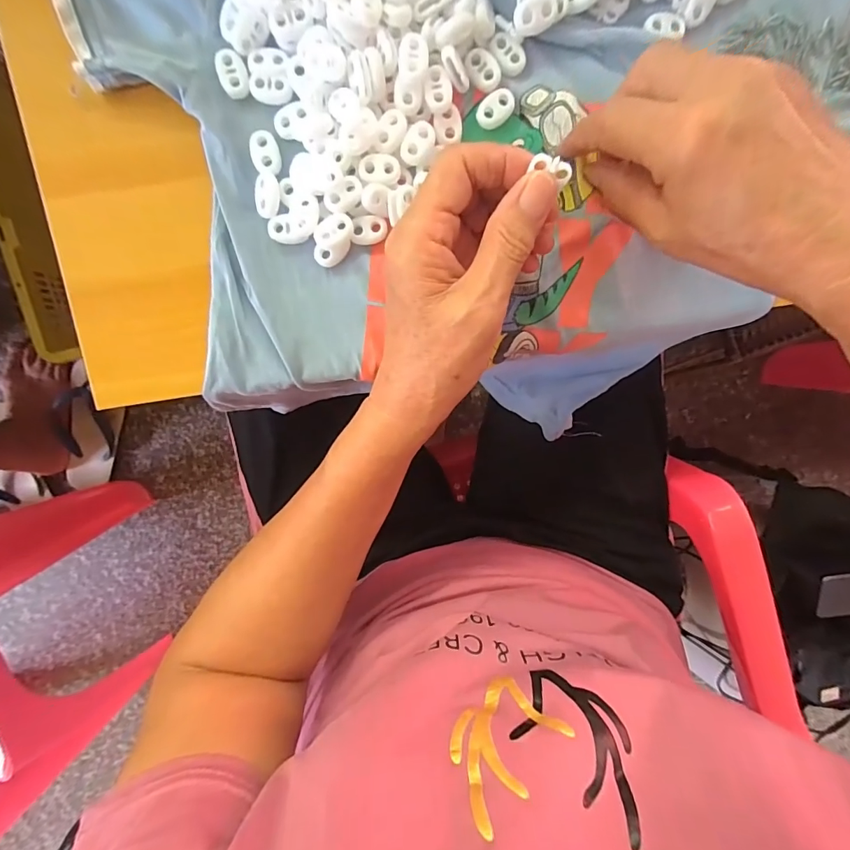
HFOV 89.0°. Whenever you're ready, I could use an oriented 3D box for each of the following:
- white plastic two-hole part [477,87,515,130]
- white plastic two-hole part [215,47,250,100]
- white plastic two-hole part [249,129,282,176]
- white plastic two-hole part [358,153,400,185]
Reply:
[{"bbox_3d":[0.040,-0.176,0.241,0.023,0.005,0.015,-36,98,2],"label":"white plastic two-hole part"},{"bbox_3d":[-0.103,-0.188,0.230,0.014,0.004,0.023,-13,98,-1],"label":"white plastic two-hole part"},{"bbox_3d":[-0.088,-0.150,0.237,0.015,0.004,0.023,-16,98,-1],"label":"white plastic two-hole part"},{"bbox_3d":[-0.025,-0.139,0.235,0.022,0.004,0.015,3,97,-3],"label":"white plastic two-hole part"}]

